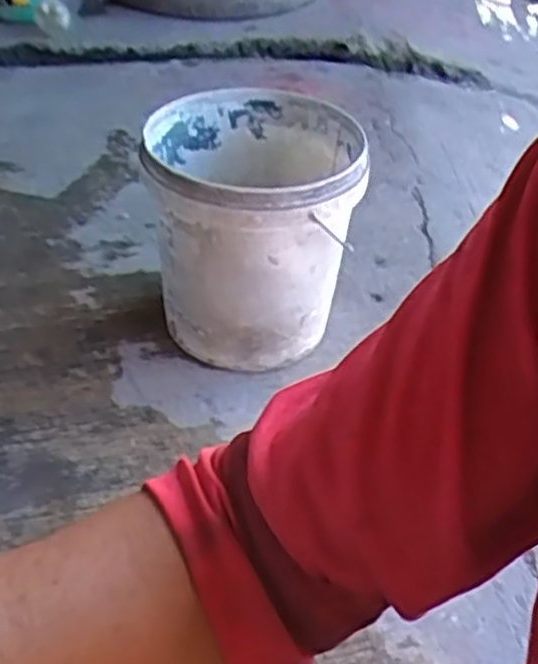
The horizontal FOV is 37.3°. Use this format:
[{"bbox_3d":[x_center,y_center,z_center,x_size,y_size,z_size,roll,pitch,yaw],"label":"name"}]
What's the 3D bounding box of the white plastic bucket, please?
[{"bbox_3d":[-0.025,-0.143,1.178,0.289,0.313,0.304,-5,40,-12],"label":"white plastic bucket"}]

